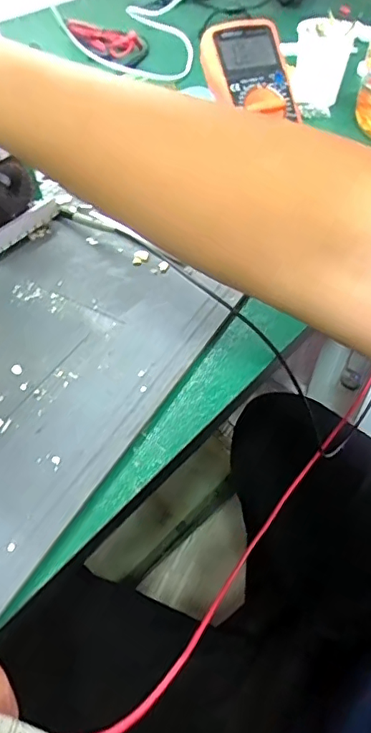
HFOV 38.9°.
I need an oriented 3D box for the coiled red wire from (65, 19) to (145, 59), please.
[{"bbox_3d":[-0.126,-0.503,0.805,0.113,0.033,0.035,6,48,1],"label":"coiled red wire"}]

